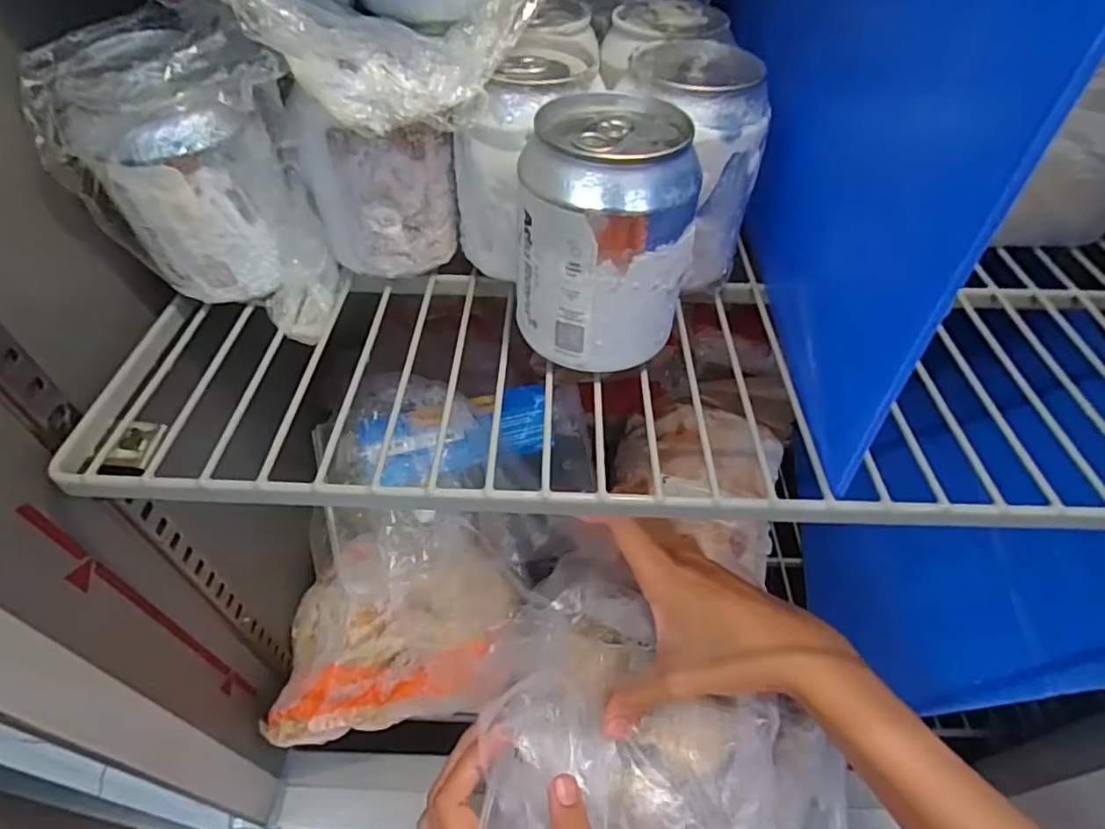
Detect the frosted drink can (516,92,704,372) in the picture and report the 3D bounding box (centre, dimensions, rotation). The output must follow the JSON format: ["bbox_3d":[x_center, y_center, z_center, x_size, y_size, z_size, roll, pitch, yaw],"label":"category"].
[{"bbox_3d":[0.022,-0.066,0.225,0.062,0.085,0.058,11,50,9],"label":"frosted drink can"}]

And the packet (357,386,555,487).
[{"bbox_3d":[-0.070,0.017,0.443,0.137,0.015,0.054,-11,86,-15],"label":"packet"}]

